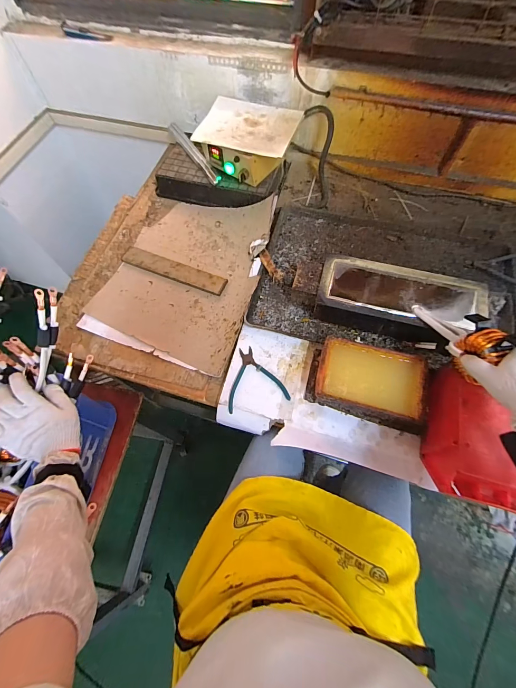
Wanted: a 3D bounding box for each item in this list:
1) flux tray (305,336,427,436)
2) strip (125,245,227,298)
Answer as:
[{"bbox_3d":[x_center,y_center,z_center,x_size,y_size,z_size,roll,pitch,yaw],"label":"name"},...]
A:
[{"bbox_3d":[0.221,0.077,0.594,0.227,0.071,0.135,14,66,8],"label":"flux tray"},{"bbox_3d":[-0.225,-0.197,0.790,0.301,0.012,0.052,20,67,11],"label":"strip"}]

